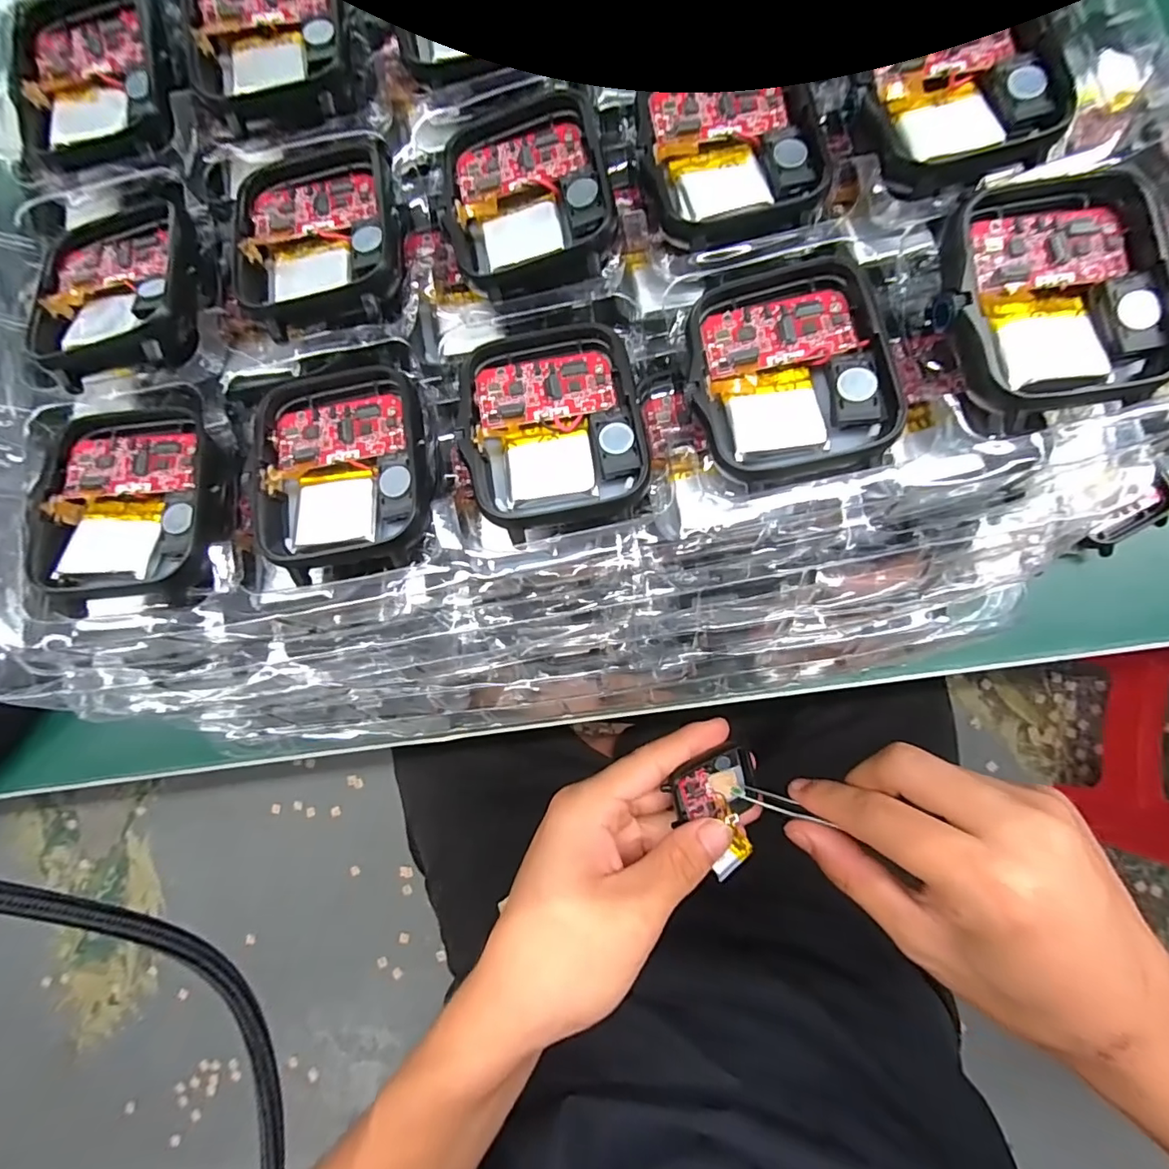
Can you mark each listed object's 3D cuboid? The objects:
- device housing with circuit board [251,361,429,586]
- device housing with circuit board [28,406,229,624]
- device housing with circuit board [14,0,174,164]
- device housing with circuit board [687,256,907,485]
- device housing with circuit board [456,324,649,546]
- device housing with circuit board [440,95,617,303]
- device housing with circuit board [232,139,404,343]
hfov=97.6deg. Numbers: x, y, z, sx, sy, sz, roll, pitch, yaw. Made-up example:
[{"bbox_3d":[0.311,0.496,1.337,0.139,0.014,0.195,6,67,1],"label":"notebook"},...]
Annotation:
[{"bbox_3d":[-0.054,-0.026,0.113,0.037,0.009,0.047,-12,82,2],"label":"device housing with circuit board"},{"bbox_3d":[-0.101,-0.019,0.115,0.038,0.010,0.047,-4,82,3],"label":"device housing with circuit board"},{"bbox_3d":[-0.122,-0.128,0.127,0.038,0.006,0.048,-10,82,3],"label":"device housing with circuit board"},{"bbox_3d":[0.042,-0.045,0.106,0.038,0.006,0.044,-8,82,3],"label":"device housing with circuit board"},{"bbox_3d":[-0.007,-0.035,0.111,0.037,0.006,0.046,-10,82,3],"label":"device housing with circuit board"},{"bbox_3d":[-0.013,-0.090,0.117,0.037,0.004,0.048,-11,82,3],"label":"device housing with circuit board"},{"bbox_3d":[-0.062,-0.082,0.119,0.037,0.008,0.050,-8,82,3],"label":"device housing with circuit board"}]

